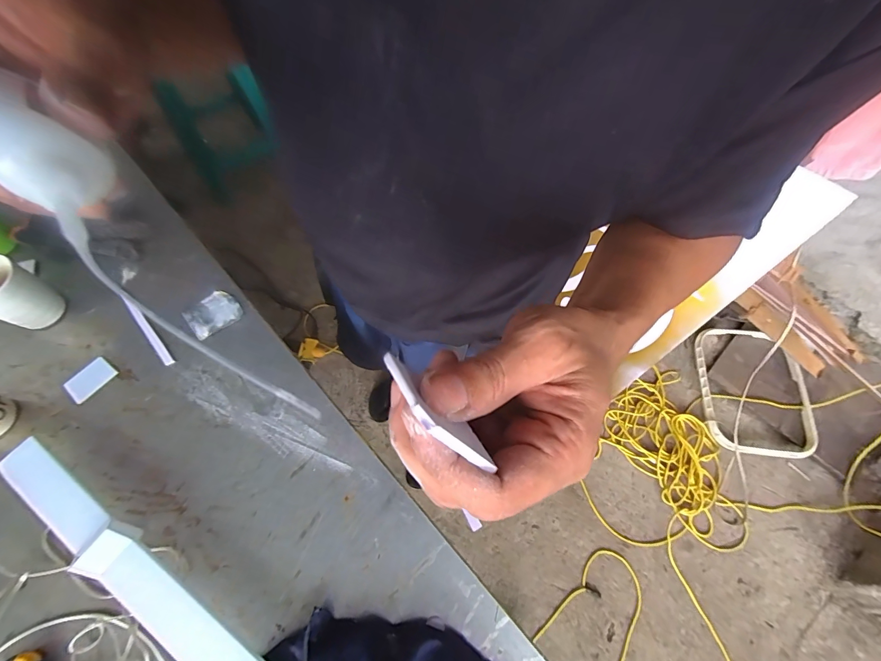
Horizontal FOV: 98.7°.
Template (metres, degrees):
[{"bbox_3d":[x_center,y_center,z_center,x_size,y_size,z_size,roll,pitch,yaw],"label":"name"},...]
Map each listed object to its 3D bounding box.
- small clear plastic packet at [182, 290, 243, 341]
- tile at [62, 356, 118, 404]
[{"bbox_3d":[-0.336,-0.026,0.559,0.070,0.013,0.056,-40,73,-20],"label":"small clear plastic packet"},{"bbox_3d":[-0.477,0.066,0.514,0.038,0.006,0.057,31,67,11],"label":"tile"}]

